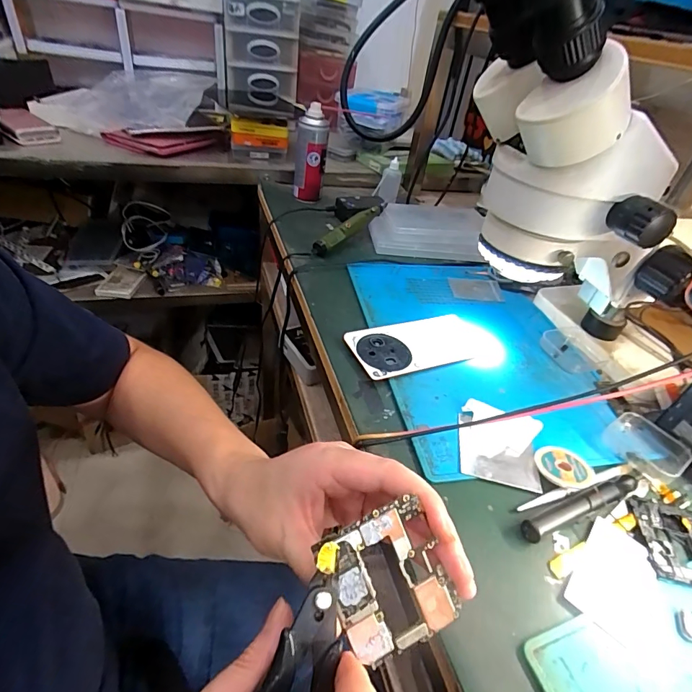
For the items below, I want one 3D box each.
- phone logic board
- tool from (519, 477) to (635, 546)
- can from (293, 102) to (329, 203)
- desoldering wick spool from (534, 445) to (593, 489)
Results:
[{"bbox_3d":[0.022,0.113,0.194,0.054,0.008,0.066,-24,92,-15],"label":"phone logic board"},{"bbox_3d":[0.189,0.127,0.324,0.124,0.014,0.014,-12,44,-22],"label":"tool"},{"bbox_3d":[-0.062,-0.333,0.715,0.053,0.150,0.050,5,40,-4],"label":"can"},{"bbox_3d":[0.186,0.104,0.351,0.043,0.013,0.043,5,40,-4],"label":"desoldering wick spool"}]

